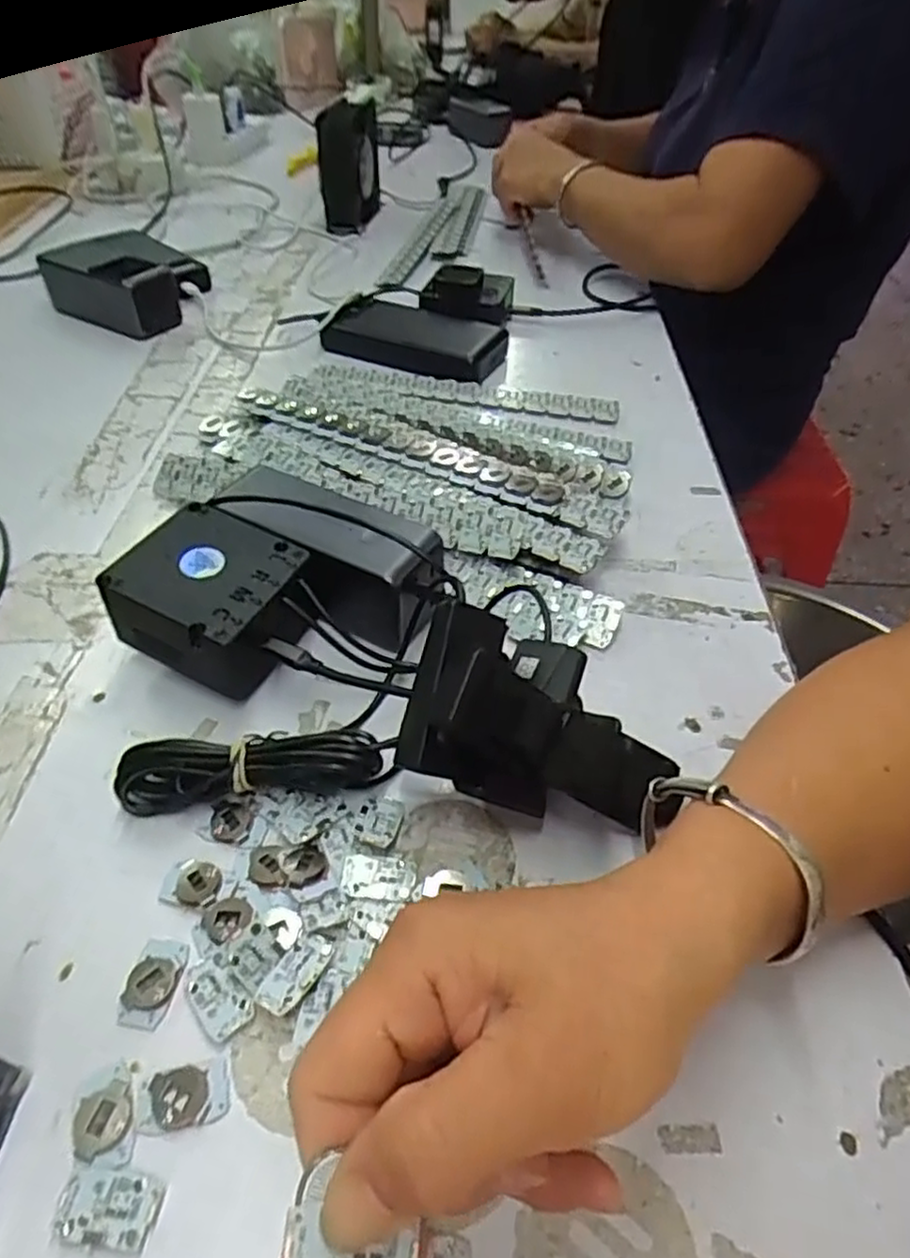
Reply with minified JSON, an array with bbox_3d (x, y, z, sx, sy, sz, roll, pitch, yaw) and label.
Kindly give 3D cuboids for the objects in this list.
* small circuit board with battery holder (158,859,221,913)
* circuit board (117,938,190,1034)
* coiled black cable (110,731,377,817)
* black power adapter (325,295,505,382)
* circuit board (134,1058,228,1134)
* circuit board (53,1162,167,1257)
[{"bbox_3d":[-0.108,0.104,0.290,0.025,0.006,0.018,12,47,10],"label":"small circuit board with battery holder"},{"bbox_3d":[-0.112,0.131,0.265,0.018,0.006,0.031,6,46,5],"label":"circuit board"},{"bbox_3d":[-0.090,0.062,0.311,0.111,0.034,0.025,-2,46,-3],"label":"coiled black cable"},{"bbox_3d":[-0.033,-0.258,0.627,0.159,0.024,0.081,20,49,17],"label":"black power adapter"},{"bbox_3d":[-0.093,0.158,0.240,0.029,0.004,0.018,-7,46,-8],"label":"circuit board"},{"bbox_3d":[-0.107,0.178,0.219,0.029,0.004,0.019,9,46,7],"label":"circuit board"}]

